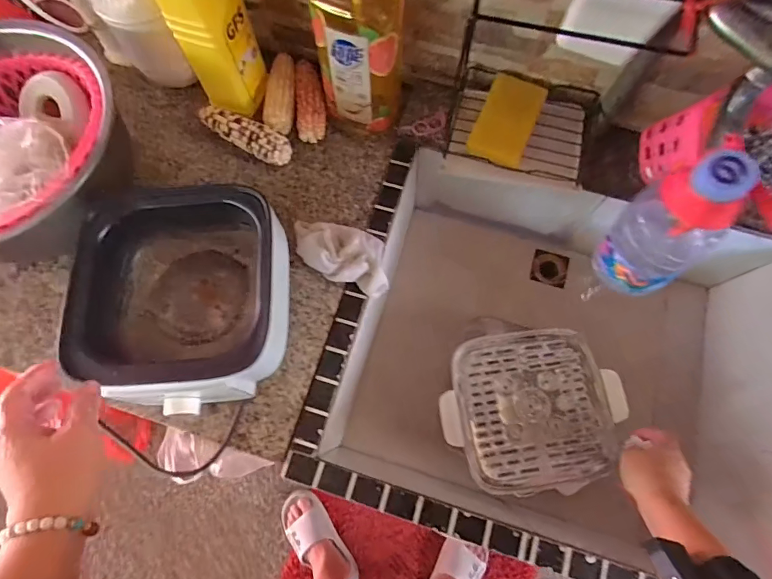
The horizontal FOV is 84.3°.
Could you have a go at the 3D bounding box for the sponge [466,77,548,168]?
[{"bbox_3d":[0.165,-0.230,0.590,0.076,0.028,0.113,20,100,18],"label":"sponge"}]

